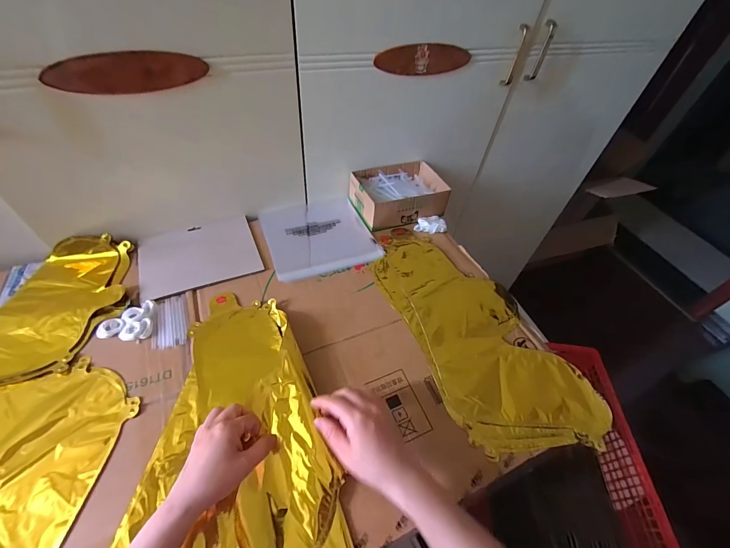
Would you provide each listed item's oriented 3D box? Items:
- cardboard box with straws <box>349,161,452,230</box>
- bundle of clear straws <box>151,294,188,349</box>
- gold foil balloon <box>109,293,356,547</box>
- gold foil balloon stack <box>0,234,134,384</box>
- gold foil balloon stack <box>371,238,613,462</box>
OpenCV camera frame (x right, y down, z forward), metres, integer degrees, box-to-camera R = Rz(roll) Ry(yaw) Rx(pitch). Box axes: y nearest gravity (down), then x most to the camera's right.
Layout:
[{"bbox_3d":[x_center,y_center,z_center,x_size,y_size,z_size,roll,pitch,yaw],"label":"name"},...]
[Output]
[{"bbox_3d":[0.073,-0.176,0.704,0.190,0.065,0.141,-14,52,-18],"label":"cardboard box with straws"},{"bbox_3d":[-0.293,0.068,0.488,0.046,0.007,0.092,-13,51,-17],"label":"bundle of clear straws"},{"bbox_3d":[-0.165,0.199,0.389,0.221,0.040,0.411,-13,55,-17],"label":"gold foil balloon"},{"bbox_3d":[-0.570,0.067,0.458,0.392,0.022,0.229,-14,52,-18],"label":"gold foil balloon stack"},{"bbox_3d":[0.179,0.078,0.541,0.215,0.015,0.418,-15,52,-18],"label":"gold foil balloon stack"}]

